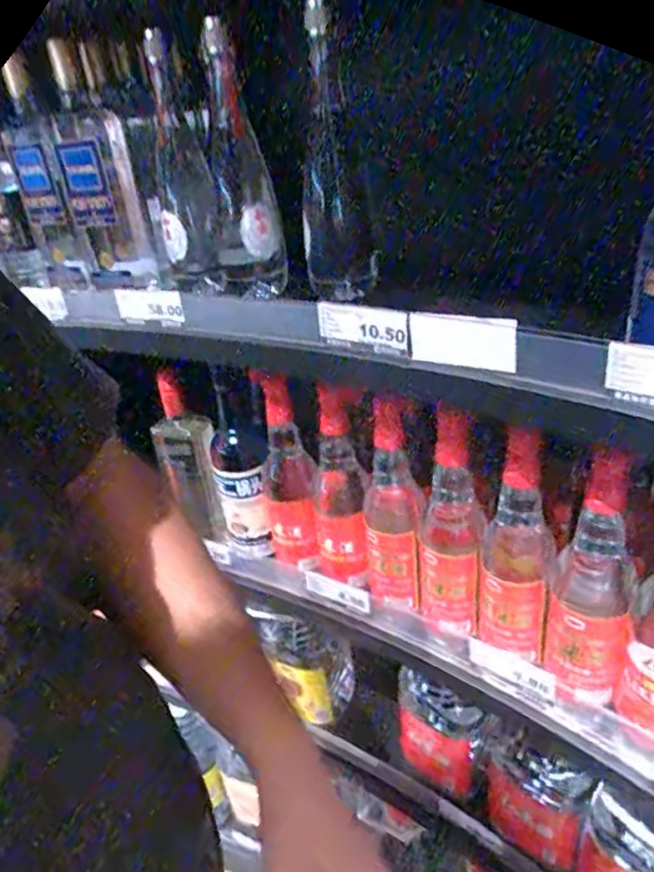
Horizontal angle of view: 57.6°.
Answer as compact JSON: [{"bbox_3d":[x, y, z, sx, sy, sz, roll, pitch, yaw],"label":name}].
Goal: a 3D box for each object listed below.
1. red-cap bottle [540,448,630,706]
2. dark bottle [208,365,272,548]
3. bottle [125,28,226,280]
[{"bbox_3d":[0.237,0.123,0.530,0.074,0.245,0.073,10,31,27],"label":"red-cap bottle"},{"bbox_3d":[-0.110,0.028,0.744,0.068,0.228,0.066,-15,29,-16],"label":"dark bottle"},{"bbox_3d":[-0.178,-0.310,0.692,0.071,0.233,0.073,-18,30,-21],"label":"bottle"}]

